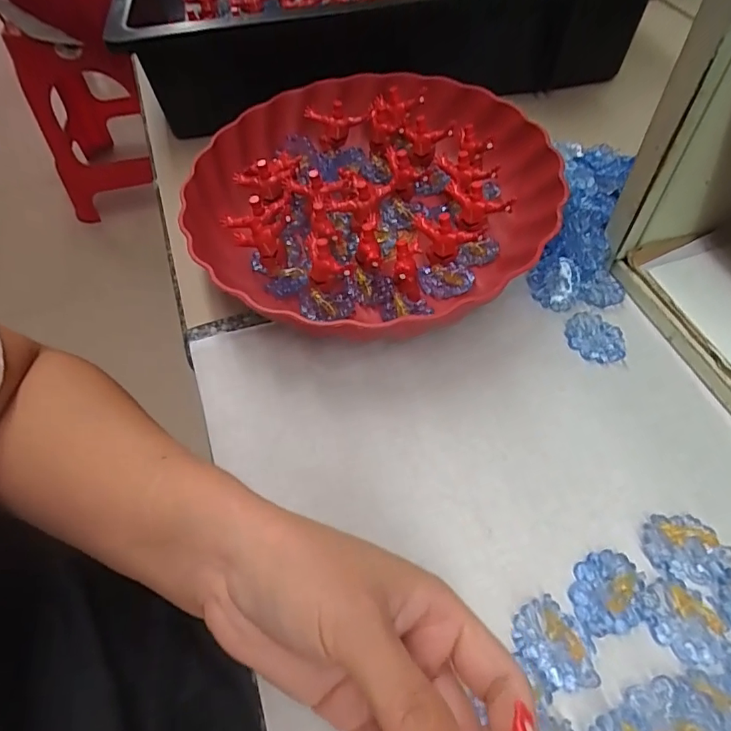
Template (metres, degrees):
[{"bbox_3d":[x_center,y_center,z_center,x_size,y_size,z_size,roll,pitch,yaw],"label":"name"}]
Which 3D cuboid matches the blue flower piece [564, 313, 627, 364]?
[{"bbox_3d":[0.141,-0.016,0.309,0.036,0.006,0.028,27,62,20],"label":"blue flower piece"}]

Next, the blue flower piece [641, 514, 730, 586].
[{"bbox_3d":[0.152,0.085,0.239,0.035,0.009,0.031,37,66,24],"label":"blue flower piece"}]

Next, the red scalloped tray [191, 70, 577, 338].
[{"bbox_3d":[0.004,-0.112,0.346,0.218,0.067,0.217,-39,63,-20],"label":"red scalloped tray"}]

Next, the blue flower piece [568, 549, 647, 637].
[{"bbox_3d":[0.111,0.104,0.232,0.032,0.005,0.033,-11,56,-4],"label":"blue flower piece"}]

